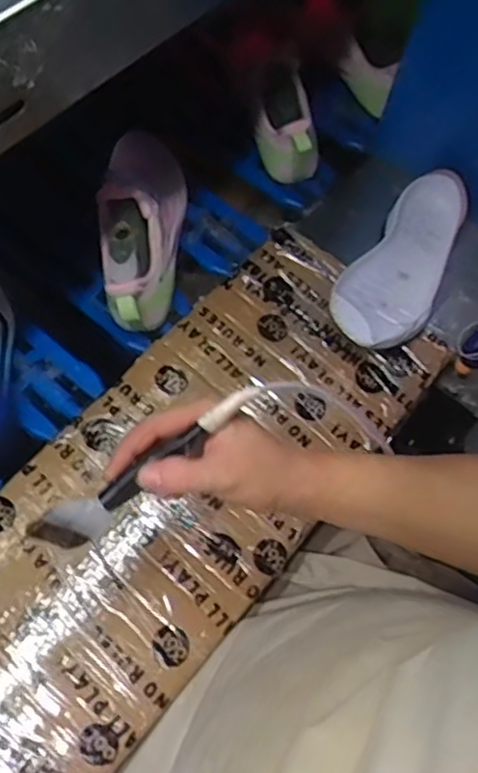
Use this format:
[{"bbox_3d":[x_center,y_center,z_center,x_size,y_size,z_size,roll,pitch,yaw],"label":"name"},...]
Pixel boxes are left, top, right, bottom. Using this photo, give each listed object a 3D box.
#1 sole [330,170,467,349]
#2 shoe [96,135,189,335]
[{"bbox_3d":[0.189,-0.139,0.729,0.097,0.049,0.249,35,68,8],"label":"sole"},{"bbox_3d":[-0.103,-0.190,0.703,0.088,0.080,0.264,4,67,-5],"label":"shoe"}]

